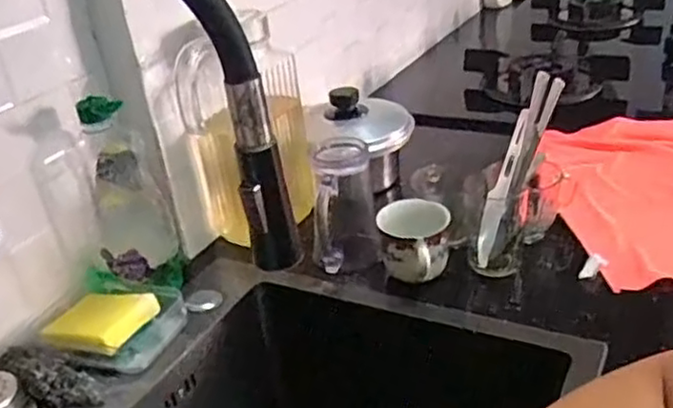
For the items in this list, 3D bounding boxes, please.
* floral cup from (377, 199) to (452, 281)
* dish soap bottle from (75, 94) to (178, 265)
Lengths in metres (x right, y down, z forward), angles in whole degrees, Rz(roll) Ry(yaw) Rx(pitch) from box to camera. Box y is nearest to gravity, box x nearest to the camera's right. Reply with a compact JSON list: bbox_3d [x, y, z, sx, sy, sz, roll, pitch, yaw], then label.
[{"bbox_3d":[0.080,0.043,0.701,0.070,0.068,0.068,-3,28,8],"label":"floral cup"},{"bbox_3d":[-0.217,-0.024,0.694,0.068,0.175,0.046,-17,29,-18],"label":"dish soap bottle"}]

